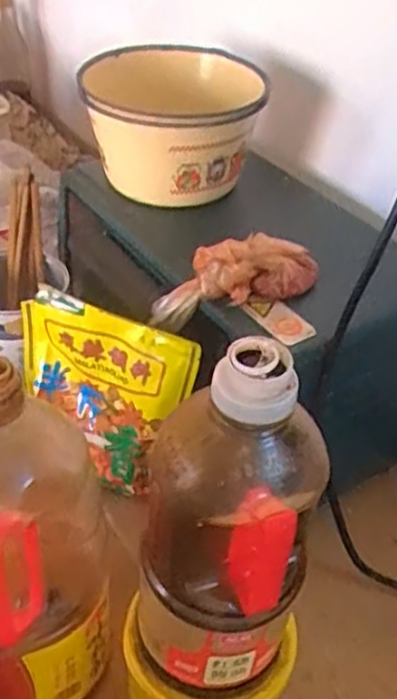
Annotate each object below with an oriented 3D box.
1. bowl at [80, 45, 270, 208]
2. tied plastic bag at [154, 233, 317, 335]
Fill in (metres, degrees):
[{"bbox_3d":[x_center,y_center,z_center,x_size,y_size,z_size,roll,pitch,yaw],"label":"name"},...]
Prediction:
[{"bbox_3d":[-0.023,-0.192,0.584,0.147,0.106,0.123,2,40,-3],"label":"bowl"},{"bbox_3d":[0.023,-0.055,0.505,0.127,0.055,0.033,-19,42,0],"label":"tied plastic bag"}]

